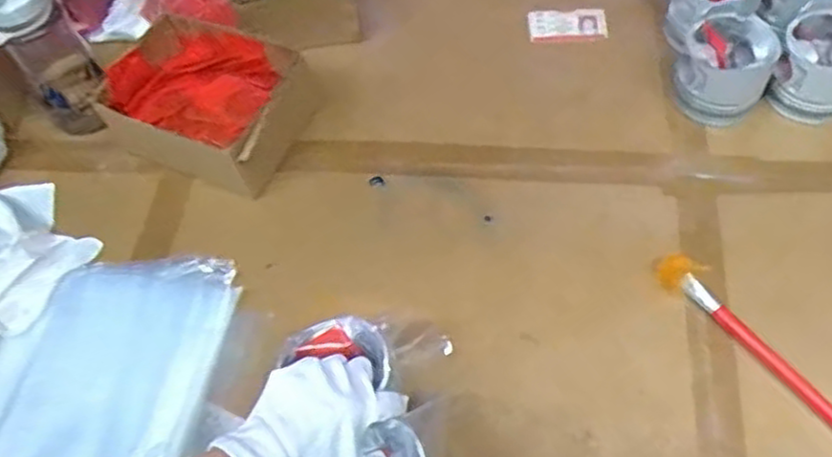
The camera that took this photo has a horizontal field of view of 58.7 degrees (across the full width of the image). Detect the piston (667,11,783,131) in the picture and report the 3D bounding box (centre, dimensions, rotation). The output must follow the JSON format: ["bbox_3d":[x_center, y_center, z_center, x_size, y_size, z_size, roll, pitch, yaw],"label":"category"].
[{"bbox_3d":[0.328,-0.172,0.792,0.097,0.075,0.093,19,61,16],"label":"piston"}]

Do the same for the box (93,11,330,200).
[{"bbox_3d":[-0.225,-0.141,0.820,0.199,0.089,0.155,20,62,16],"label":"box"}]

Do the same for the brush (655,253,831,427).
[{"bbox_3d":[0.321,0.124,0.641,0.035,0.019,0.279,-33,61,-15],"label":"brush"}]

